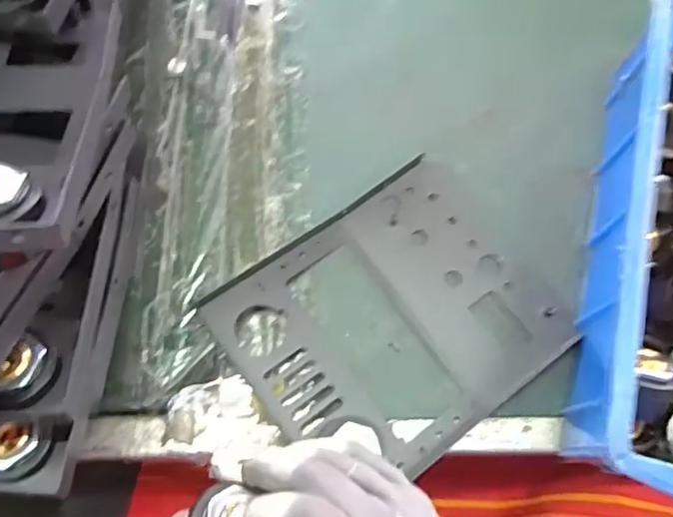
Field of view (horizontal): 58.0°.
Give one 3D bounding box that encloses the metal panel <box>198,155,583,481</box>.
[{"bbox_3d":[0.037,0.036,0.371,0.185,0.022,0.152,-34,77,-13],"label":"metal panel"}]

